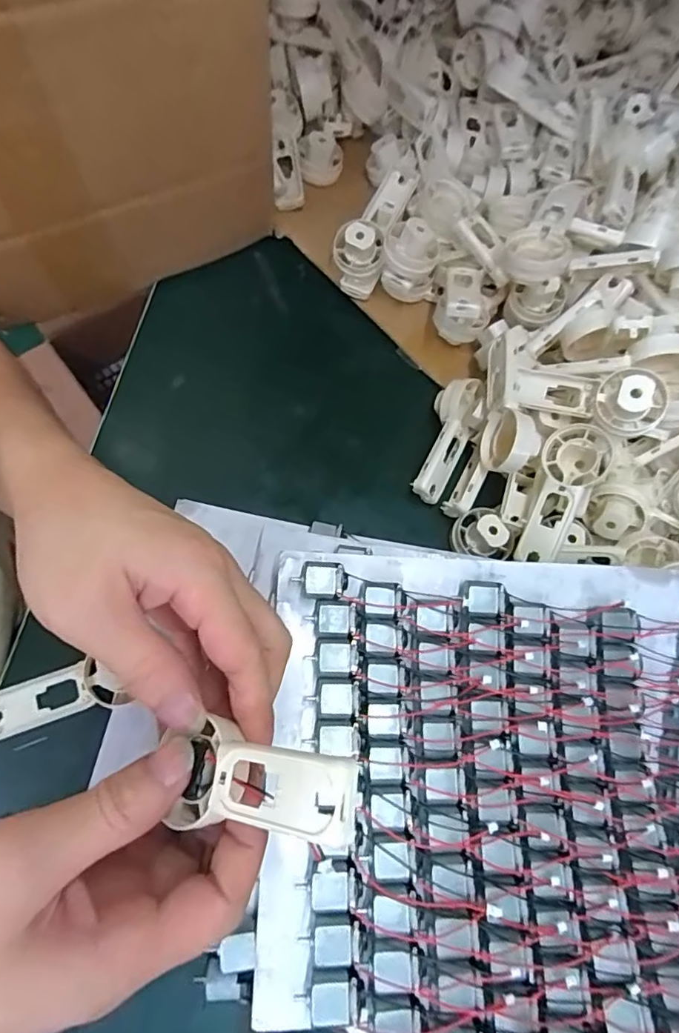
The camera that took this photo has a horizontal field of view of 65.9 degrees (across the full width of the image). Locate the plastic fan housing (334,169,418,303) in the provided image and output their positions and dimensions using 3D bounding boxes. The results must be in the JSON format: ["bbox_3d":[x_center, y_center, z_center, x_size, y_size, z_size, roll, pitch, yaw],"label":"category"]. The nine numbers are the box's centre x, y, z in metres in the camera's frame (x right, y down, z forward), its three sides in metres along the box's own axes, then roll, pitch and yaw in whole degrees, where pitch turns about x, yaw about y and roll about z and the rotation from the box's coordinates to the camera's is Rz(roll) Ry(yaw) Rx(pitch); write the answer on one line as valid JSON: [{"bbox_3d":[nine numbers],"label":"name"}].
[{"bbox_3d":[0.025,-0.221,0.403,0.038,0.041,0.107,21,67,-1],"label":"plastic fan housing"}]

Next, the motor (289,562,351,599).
[{"bbox_3d":[-0.011,0.035,0.276,0.029,0.013,0.018,5,68,-8],"label":"motor"}]

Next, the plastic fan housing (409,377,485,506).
[{"bbox_3d":[0.073,-0.055,0.359,0.032,0.024,0.091,27,67,2],"label":"plastic fan housing"}]

